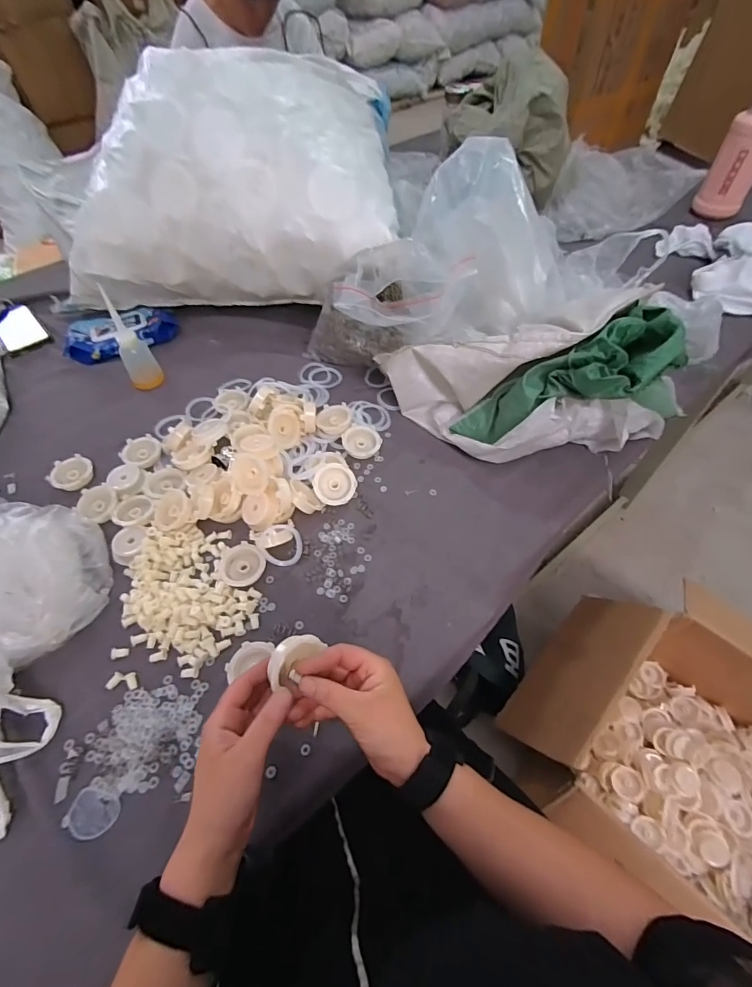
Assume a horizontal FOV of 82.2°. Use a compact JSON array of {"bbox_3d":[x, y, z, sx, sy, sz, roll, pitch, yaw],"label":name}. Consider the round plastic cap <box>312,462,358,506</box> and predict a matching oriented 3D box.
[{"bbox_3d":[-0.054,-0.012,0.564,0.054,0.011,0.054,1,80,-5],"label":"round plastic cap"}]

